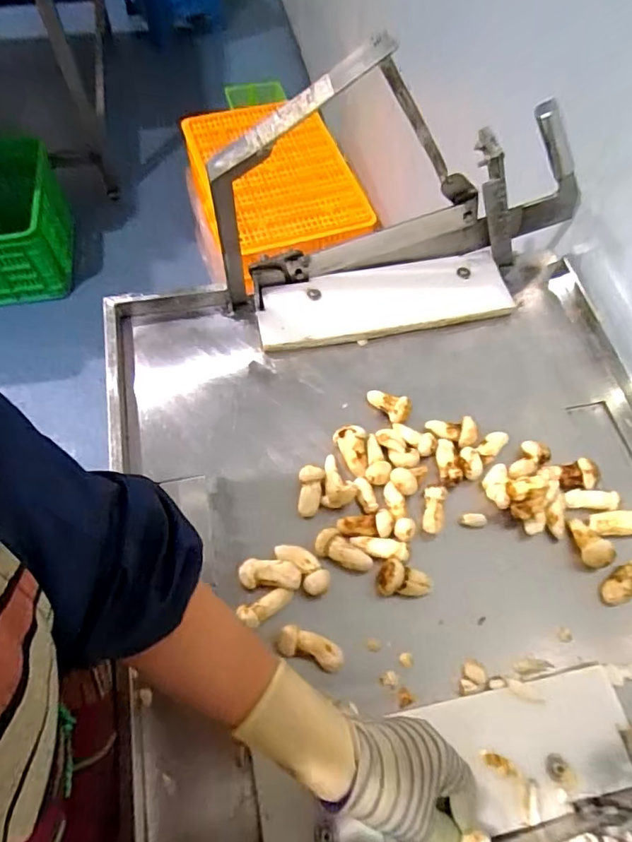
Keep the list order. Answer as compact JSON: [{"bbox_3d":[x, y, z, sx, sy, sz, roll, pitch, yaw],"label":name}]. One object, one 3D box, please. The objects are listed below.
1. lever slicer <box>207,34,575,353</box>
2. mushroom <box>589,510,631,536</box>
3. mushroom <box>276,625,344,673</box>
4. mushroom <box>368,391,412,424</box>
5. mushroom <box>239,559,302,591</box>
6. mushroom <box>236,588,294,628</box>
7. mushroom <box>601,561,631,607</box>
[{"bbox_3d":[0.115,-0.225,0.570,0.437,0.278,0.118,-11,62,-7],"label":"lever slicer"},{"bbox_3d":[0.315,0.107,0.546,0.062,0.023,0.023,0,61,-2],"label":"mushroom"},{"bbox_3d":[-0.004,0.207,0.478,0.060,0.024,0.025,17,62,8],"label":"mushroom"},{"bbox_3d":[0.082,-0.019,0.596,0.055,0.022,0.024,30,63,35],"label":"mushroom"},{"bbox_3d":[-0.043,0.148,0.504,0.058,0.024,0.026,3,61,0],"label":"mushroom"},{"bbox_3d":[-0.044,0.174,0.493,0.050,0.023,0.021,-25,65,-14],"label":"mushroom"},{"bbox_3d":[0.299,0.159,0.513,0.042,0.030,0.027,-24,64,-14],"label":"mushroom"}]

